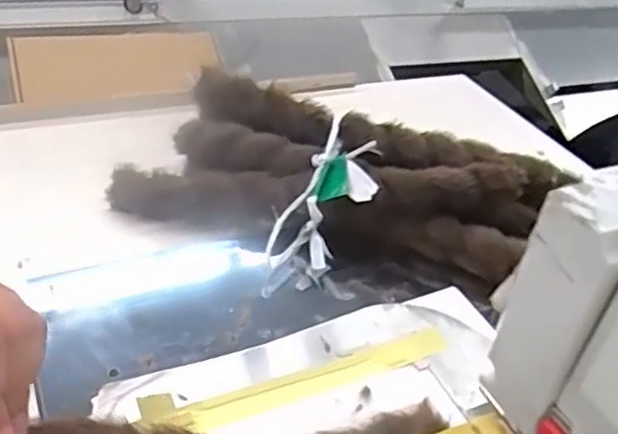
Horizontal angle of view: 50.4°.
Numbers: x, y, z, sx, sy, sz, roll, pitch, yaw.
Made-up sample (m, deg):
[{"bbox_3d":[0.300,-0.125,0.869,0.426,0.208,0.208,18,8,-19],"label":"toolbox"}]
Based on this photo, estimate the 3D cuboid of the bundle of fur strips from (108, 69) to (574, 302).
[{"bbox_3d":[0.010,-0.025,0.663,0.385,0.114,0.212,24,39,19],"label":"bundle of fur strips"}]

